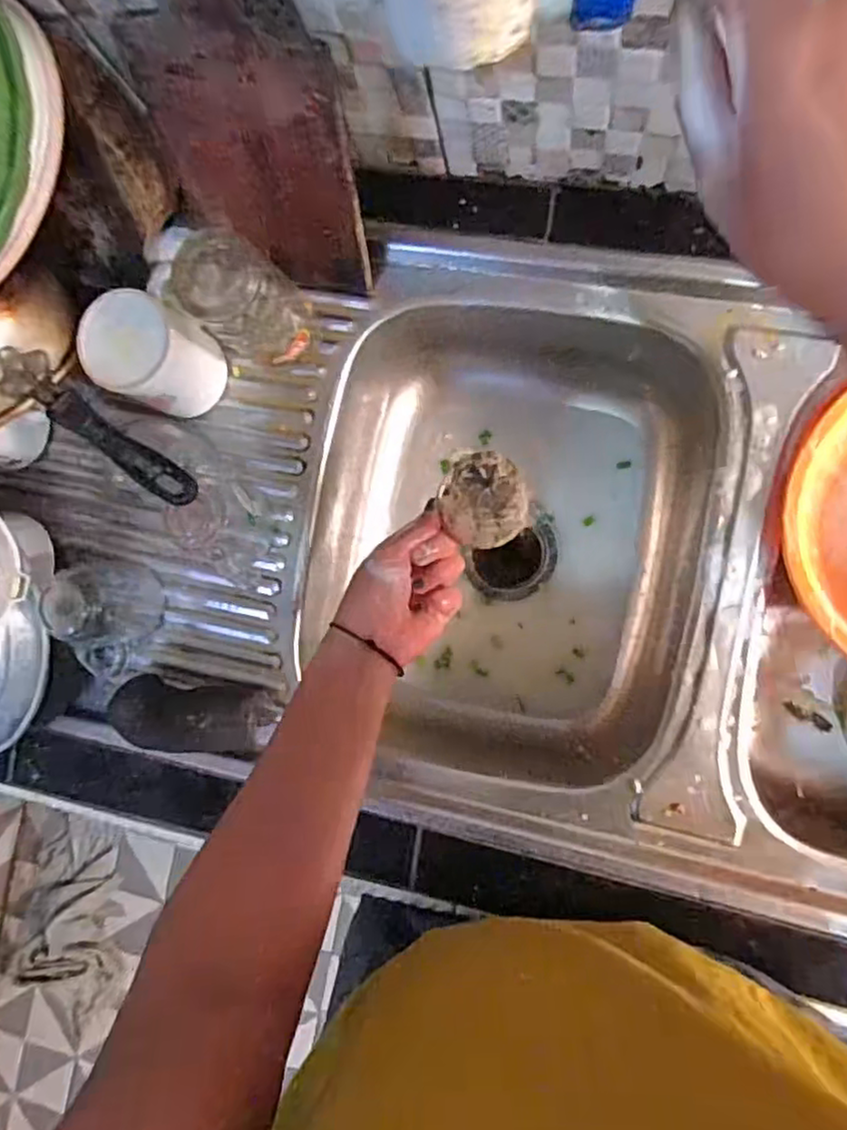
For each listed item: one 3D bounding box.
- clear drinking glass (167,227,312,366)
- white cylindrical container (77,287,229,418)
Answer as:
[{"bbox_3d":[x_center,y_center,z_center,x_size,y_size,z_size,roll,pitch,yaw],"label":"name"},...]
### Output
[{"bbox_3d":[-0.141,-0.206,0.536,0.072,0.106,0.068,0,88,9],"label":"clear drinking glass"},{"bbox_3d":[-0.224,-0.174,0.568,0.072,0.095,0.078,0,88,9],"label":"white cylindrical container"}]

